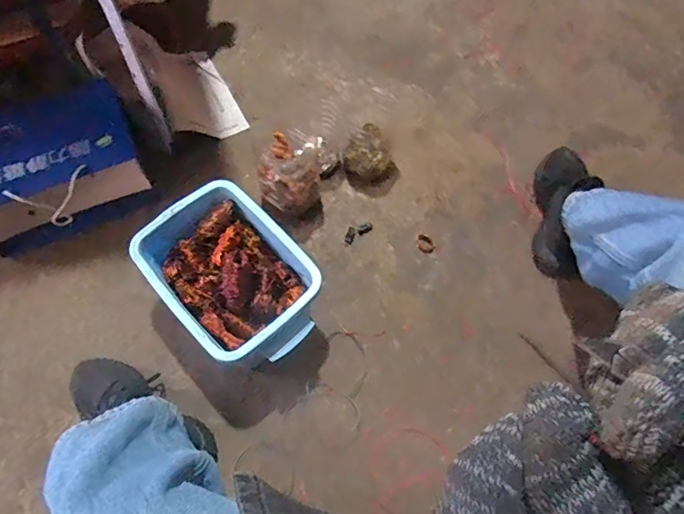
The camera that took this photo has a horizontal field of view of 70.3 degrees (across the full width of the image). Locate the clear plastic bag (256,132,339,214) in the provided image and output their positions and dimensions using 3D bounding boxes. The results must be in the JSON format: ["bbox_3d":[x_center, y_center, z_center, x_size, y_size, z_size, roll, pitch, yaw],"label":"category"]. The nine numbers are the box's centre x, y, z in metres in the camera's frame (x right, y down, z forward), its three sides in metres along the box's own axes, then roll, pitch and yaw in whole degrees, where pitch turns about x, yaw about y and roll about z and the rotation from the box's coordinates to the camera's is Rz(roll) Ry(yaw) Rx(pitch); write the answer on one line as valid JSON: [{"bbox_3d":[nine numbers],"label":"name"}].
[{"bbox_3d":[-0.077,-0.168,0.899,0.092,0.131,0.149,25,66,11],"label":"clear plastic bag"}]

